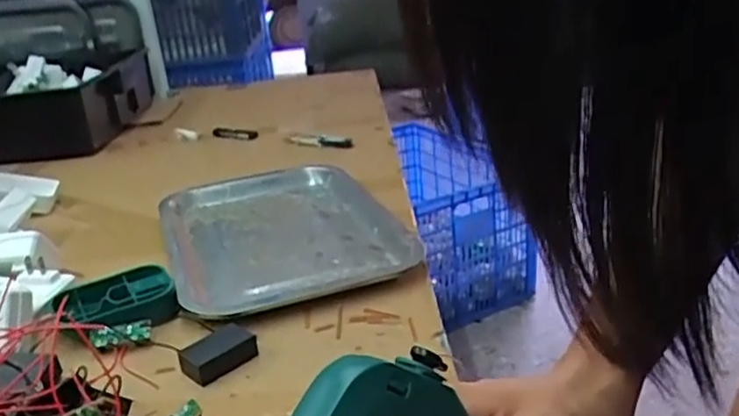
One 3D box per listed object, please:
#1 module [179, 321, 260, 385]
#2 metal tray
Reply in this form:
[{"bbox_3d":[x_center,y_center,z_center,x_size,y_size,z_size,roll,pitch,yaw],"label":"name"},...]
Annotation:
[{"bbox_3d":[-0.104,0.101,0.467,0.050,0.016,0.034,-25,29,-39],"label":"module"},{"bbox_3d":[-0.095,0.019,0.679,0.211,0.021,0.314,-13,23,-17],"label":"metal tray"}]

